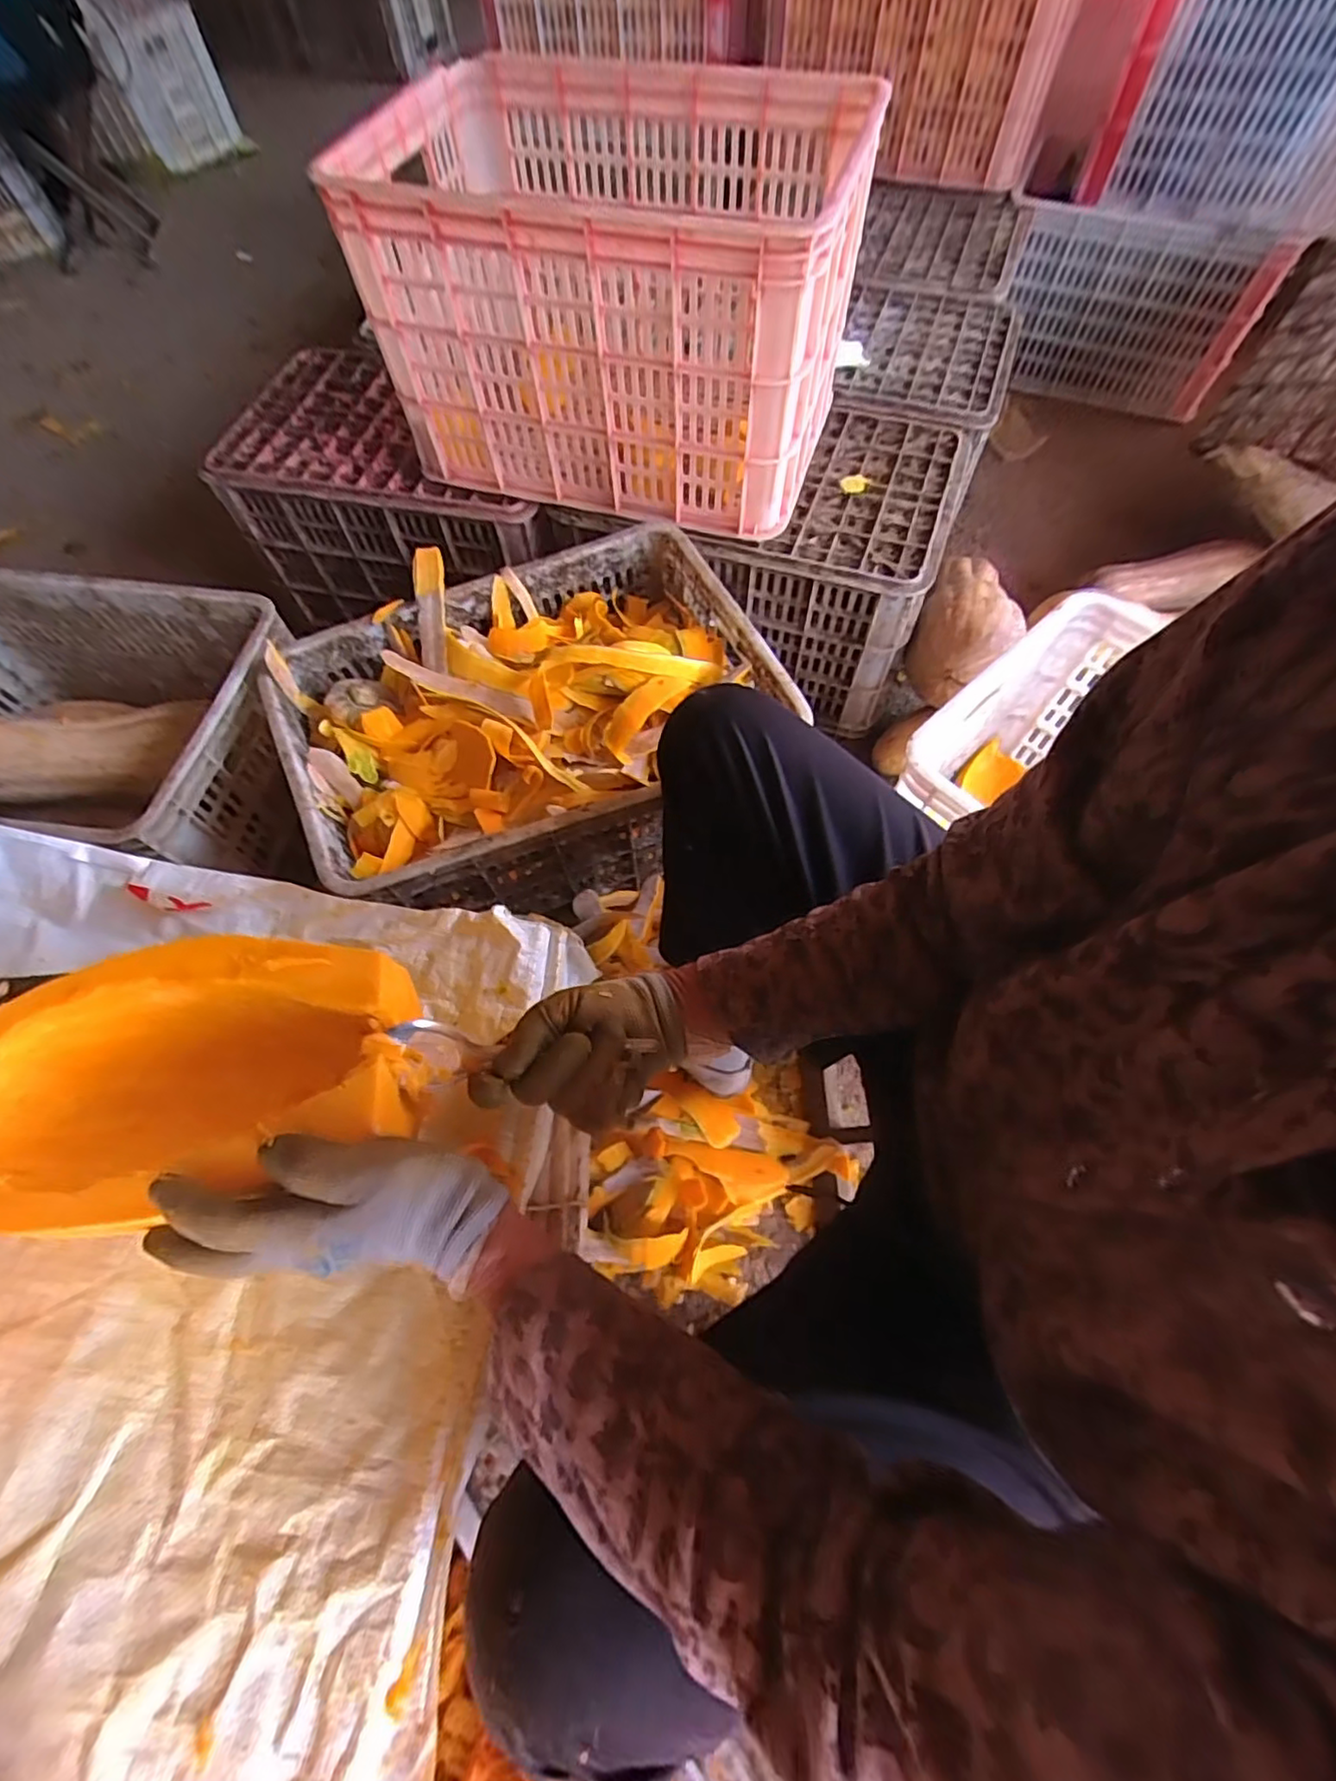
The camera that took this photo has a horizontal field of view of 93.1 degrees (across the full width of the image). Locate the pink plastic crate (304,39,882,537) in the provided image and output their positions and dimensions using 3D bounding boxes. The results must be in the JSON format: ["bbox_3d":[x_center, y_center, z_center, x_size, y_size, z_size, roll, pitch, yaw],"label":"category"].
[{"bbox_3d":[-0.047,-0.677,0.759,0.490,0.317,0.396,19,66,10],"label":"pink plastic crate"}]

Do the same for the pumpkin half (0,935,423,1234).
[{"bbox_3d":[-0.287,0.112,0.382,0.265,0.072,0.143,-13,64,2],"label":"pumpkin half"}]

